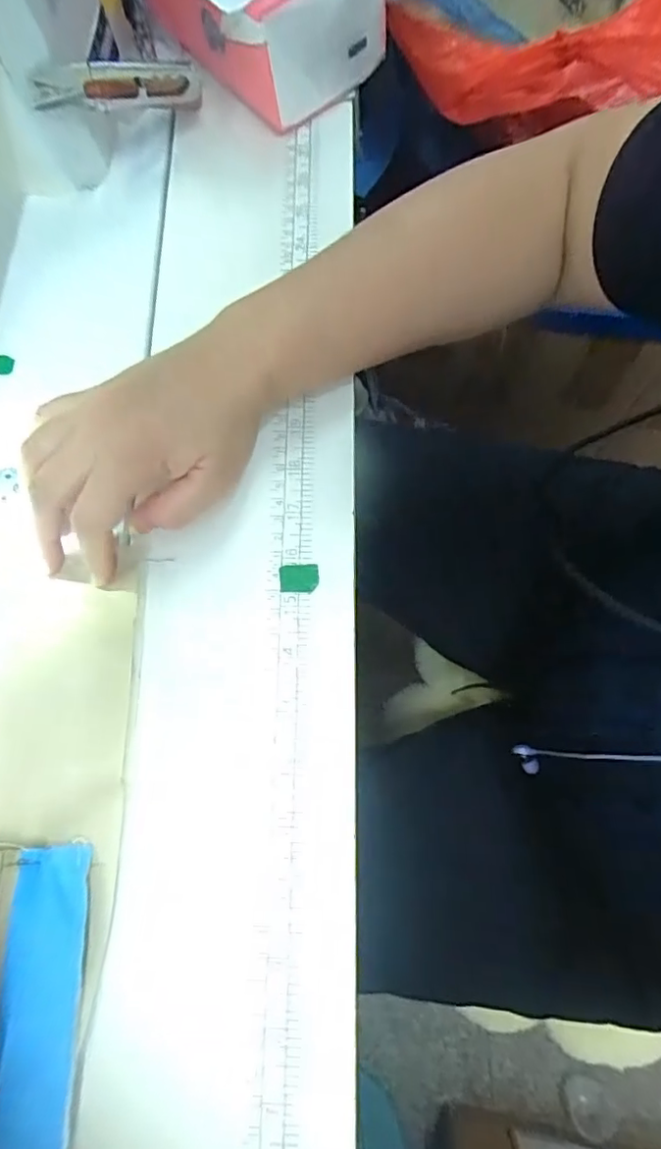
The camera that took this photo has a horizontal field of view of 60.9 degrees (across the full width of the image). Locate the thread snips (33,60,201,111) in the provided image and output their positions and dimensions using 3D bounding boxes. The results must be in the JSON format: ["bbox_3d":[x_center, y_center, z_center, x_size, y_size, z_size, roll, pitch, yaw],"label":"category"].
[{"bbox_3d":[-0.122,-0.288,0.332,0.098,0.026,0.010,-27,73,-25],"label":"thread snips"}]

